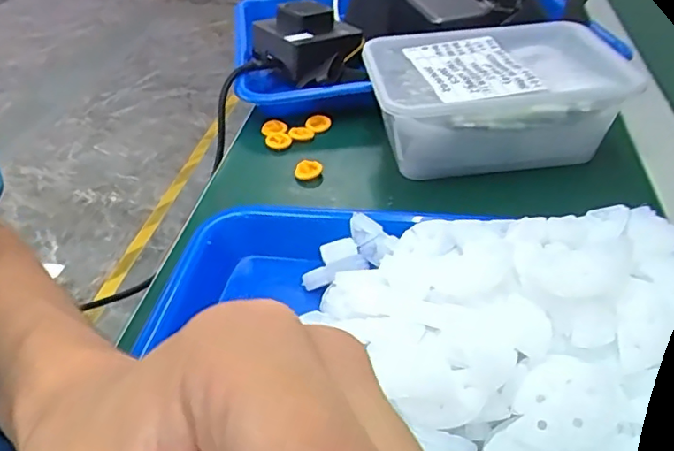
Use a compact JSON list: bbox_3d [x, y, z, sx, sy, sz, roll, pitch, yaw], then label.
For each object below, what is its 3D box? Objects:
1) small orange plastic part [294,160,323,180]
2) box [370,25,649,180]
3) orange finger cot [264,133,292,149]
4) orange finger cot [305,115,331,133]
[{"bbox_3d":[-0.021,-0.040,0.406,0.020,0.011,0.008,-4,40,-2],"label":"small orange plastic part"},{"bbox_3d":[0.106,-0.089,0.409,0.164,0.071,0.109,-5,40,-3],"label":"box"},{"bbox_3d":[-0.046,-0.067,0.440,0.019,0.004,0.018,-15,42,-14],"label":"orange finger cot"},{"bbox_3d":[-0.016,-0.083,0.457,0.019,0.007,0.019,-9,41,-7],"label":"orange finger cot"}]

